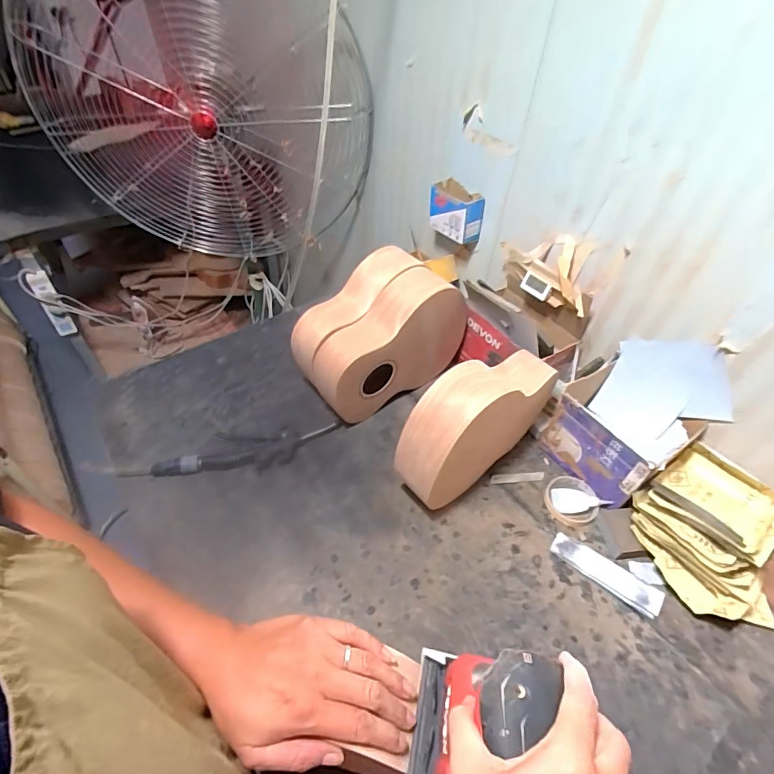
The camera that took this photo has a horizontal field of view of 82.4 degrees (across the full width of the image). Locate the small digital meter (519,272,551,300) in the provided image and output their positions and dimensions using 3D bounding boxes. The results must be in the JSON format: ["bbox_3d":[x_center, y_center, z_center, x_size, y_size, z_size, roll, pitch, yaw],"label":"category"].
[{"bbox_3d":[0.271,-0.184,0.809,0.012,0.034,0.055,-35,58,-30],"label":"small digital meter"}]

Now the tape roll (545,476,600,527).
[{"bbox_3d":[0.304,0.186,0.731,0.078,0.018,0.085,2,47,-2],"label":"tape roll"}]

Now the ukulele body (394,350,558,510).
[{"bbox_3d":[0.145,0.046,0.688,0.292,0.198,0.083,-30,56,-27],"label":"ukulele body"}]

